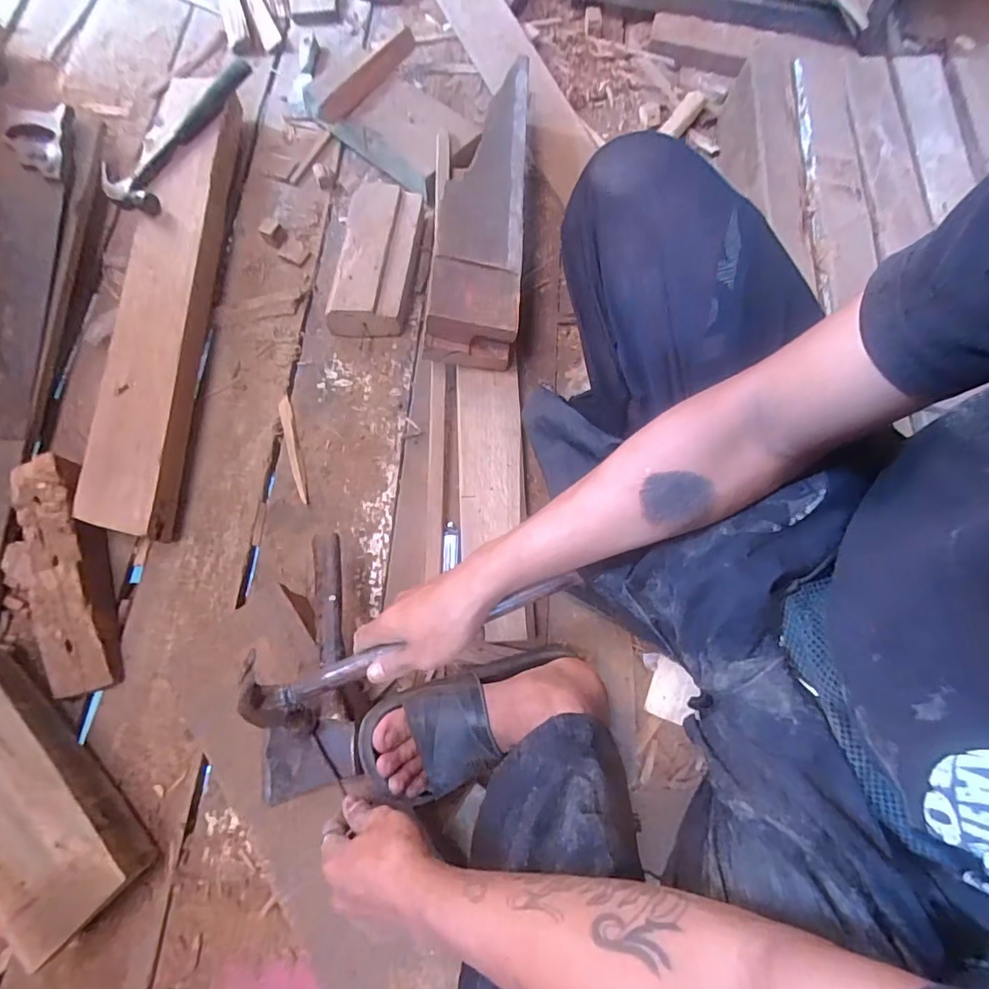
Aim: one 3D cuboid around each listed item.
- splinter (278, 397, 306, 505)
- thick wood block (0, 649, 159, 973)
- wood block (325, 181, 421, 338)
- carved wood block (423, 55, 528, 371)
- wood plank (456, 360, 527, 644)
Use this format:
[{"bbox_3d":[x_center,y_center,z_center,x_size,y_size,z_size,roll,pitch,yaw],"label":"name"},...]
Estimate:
[{"bbox_3d":[-0.285,-0.065,0.728,0.018,0.010,0.166,-15,72,-7],"label":"splinter"},{"bbox_3d":[-0.518,0.290,0.549,0.370,0.079,0.118,40,76,12],"label":"thick wood block"},{"bbox_3d":[-0.180,-0.363,0.797,0.113,0.061,0.247,5,71,0],"label":"wood block"},{"bbox_3d":[-0.008,-0.405,0.743,0.117,0.116,0.472,6,72,2],"label":"carved wood block"},{"bbox_3d":[-0.003,-0.002,0.664,0.083,0.019,0.360,-2,72,-1],"label":"wood plank"}]

